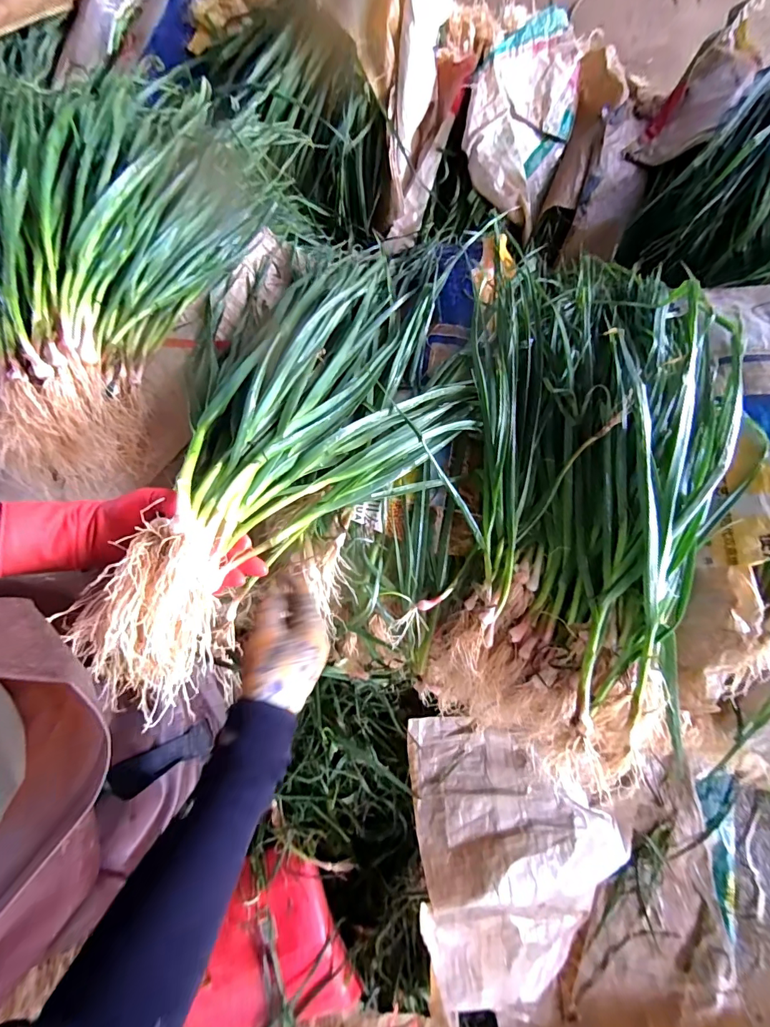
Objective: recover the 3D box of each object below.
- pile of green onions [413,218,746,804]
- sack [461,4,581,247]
[{"bbox_3d":[0.266,-0.069,0.533,0.327,0.125,0.697,9,79,3],"label":"pile of green onions"},{"bbox_3d":[0.270,-0.780,0.825,0.194,0.094,0.403,21,80,6],"label":"sack"}]

